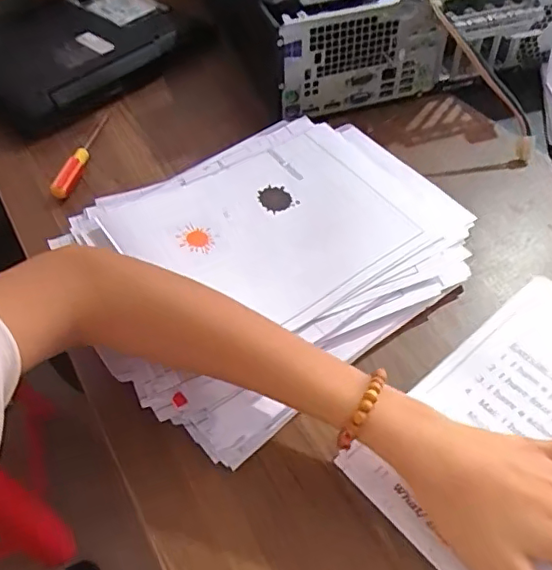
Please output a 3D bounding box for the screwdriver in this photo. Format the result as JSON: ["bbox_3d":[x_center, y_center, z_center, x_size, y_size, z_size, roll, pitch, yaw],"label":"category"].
[{"bbox_3d":[-0.178,-0.127,0.520,0.012,0.015,0.129,3,51,8],"label":"screwdriver"}]

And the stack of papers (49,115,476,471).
[{"bbox_3d":[-0.006,-0.030,0.414,0.272,0.048,0.217,-35,56,-21],"label":"stack of papers"}]

